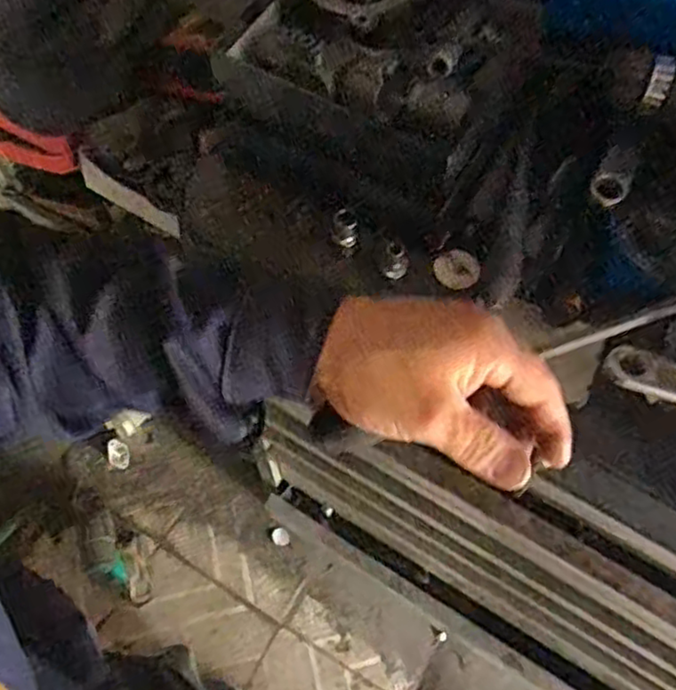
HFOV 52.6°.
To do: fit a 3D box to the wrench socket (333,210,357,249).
[{"bbox_3d":[0.005,-0.088,0.520,0.018,0.024,0.017,2,59,3],"label":"wrench socket"}]

